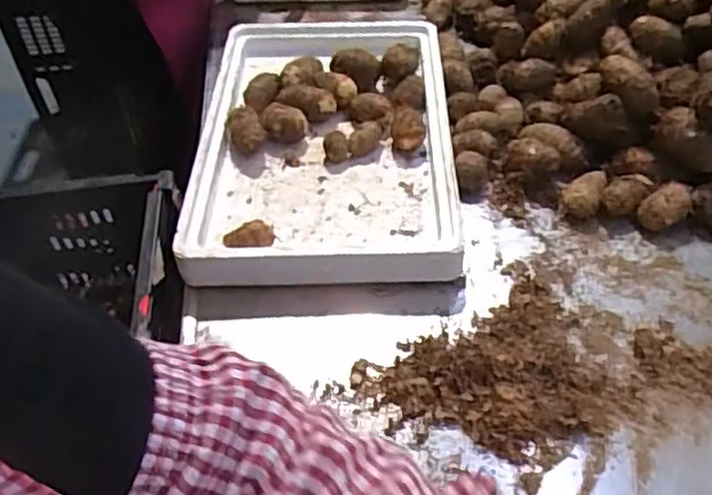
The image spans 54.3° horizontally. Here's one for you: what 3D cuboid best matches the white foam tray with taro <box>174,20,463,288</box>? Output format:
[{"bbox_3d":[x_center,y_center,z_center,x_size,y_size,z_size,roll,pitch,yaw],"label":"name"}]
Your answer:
[{"bbox_3d":[-0.041,-0.154,0.877,0.312,0.052,0.503,-1,47,1],"label":"white foam tray with taro"}]

